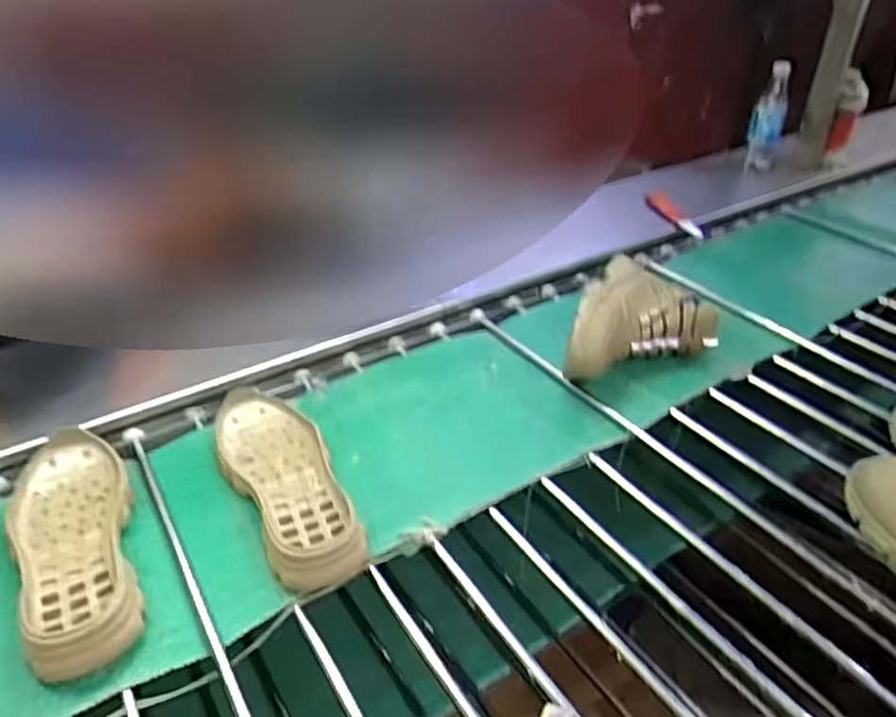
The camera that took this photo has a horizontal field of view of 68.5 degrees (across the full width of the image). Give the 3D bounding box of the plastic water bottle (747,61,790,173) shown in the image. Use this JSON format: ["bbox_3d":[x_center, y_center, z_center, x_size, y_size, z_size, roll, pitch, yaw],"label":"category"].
[{"bbox_3d":[0.667,-0.494,1.375,0.074,0.223,0.074,15,36,20],"label":"plastic water bottle"}]

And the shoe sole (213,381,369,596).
[{"bbox_3d":[-0.171,0.119,0.677,0.101,0.039,0.278,-14,36,-20],"label":"shoe sole"}]

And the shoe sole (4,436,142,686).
[{"bbox_3d":[-0.346,0.169,0.612,0.103,0.040,0.268,-17,38,-24],"label":"shoe sole"}]

